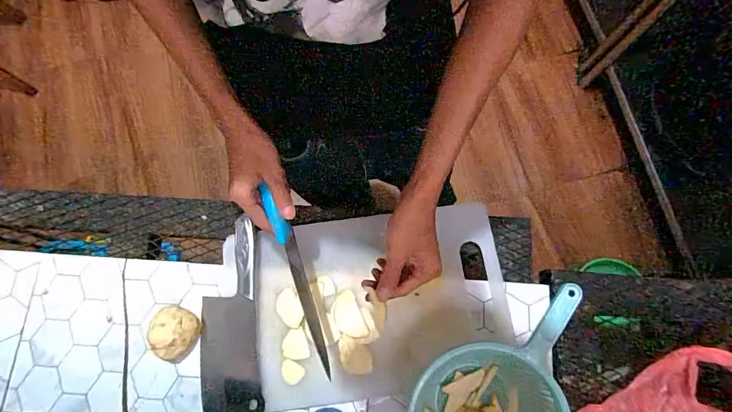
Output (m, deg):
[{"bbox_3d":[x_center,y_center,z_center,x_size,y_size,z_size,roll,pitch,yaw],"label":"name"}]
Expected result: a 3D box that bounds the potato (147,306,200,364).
[{"bbox_3d":[-0.261,0.173,0.506,0.052,0.043,0.065,25,81,7],"label":"potato"}]

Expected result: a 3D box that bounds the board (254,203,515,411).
[{"bbox_3d":[0.020,0.132,0.528,0.348,0.020,0.244,-7,73,-2],"label":"board"}]

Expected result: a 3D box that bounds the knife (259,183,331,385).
[{"bbox_3d":[-0.078,0.086,0.434,0.019,0.024,0.221,-19,86,-5],"label":"knife"}]

